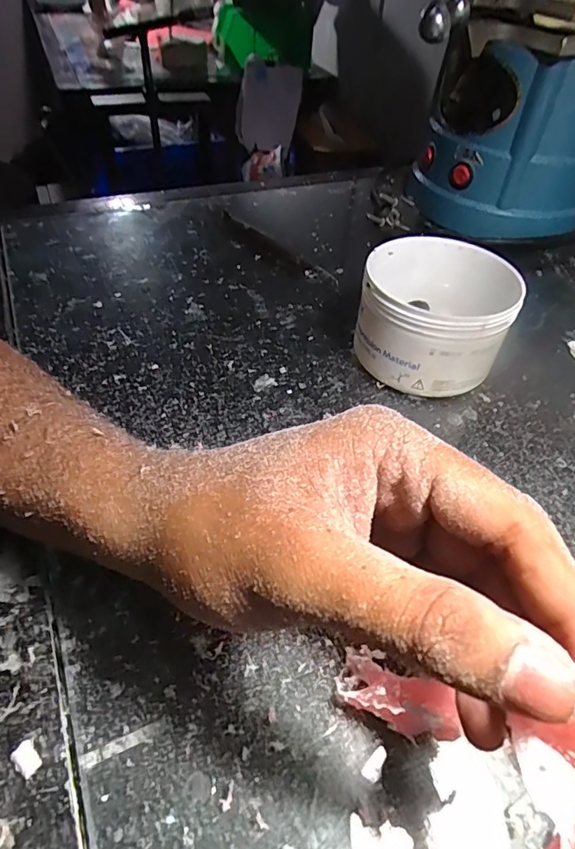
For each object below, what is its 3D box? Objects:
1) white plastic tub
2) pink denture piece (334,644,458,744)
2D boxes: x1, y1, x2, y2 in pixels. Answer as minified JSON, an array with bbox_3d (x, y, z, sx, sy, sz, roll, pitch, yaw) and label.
[{"bbox_3d":[0.089,-0.068,0.320,0.088,0.061,0.104,11,47,6],"label":"white plastic tub"},{"bbox_3d":[0.039,0.102,0.183,0.043,0.019,0.020,23,49,16],"label":"pink denture piece"}]

